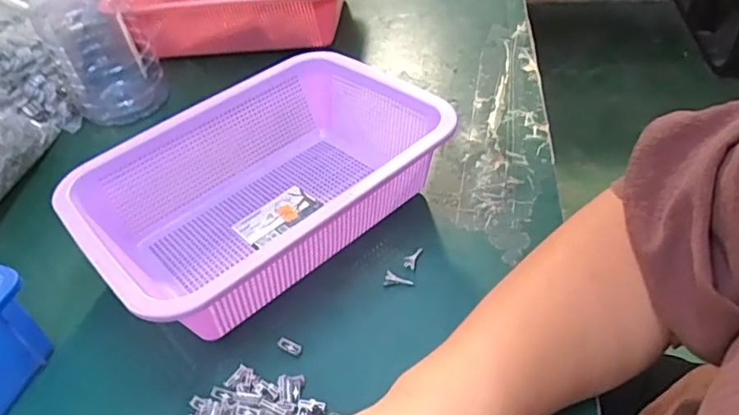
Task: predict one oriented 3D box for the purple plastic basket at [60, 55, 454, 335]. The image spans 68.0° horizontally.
[{"bbox_3d":[-0.083,-0.018,0.432,0.260,0.081,0.194,-33,47,-26],"label":"purple plastic basket"}]

